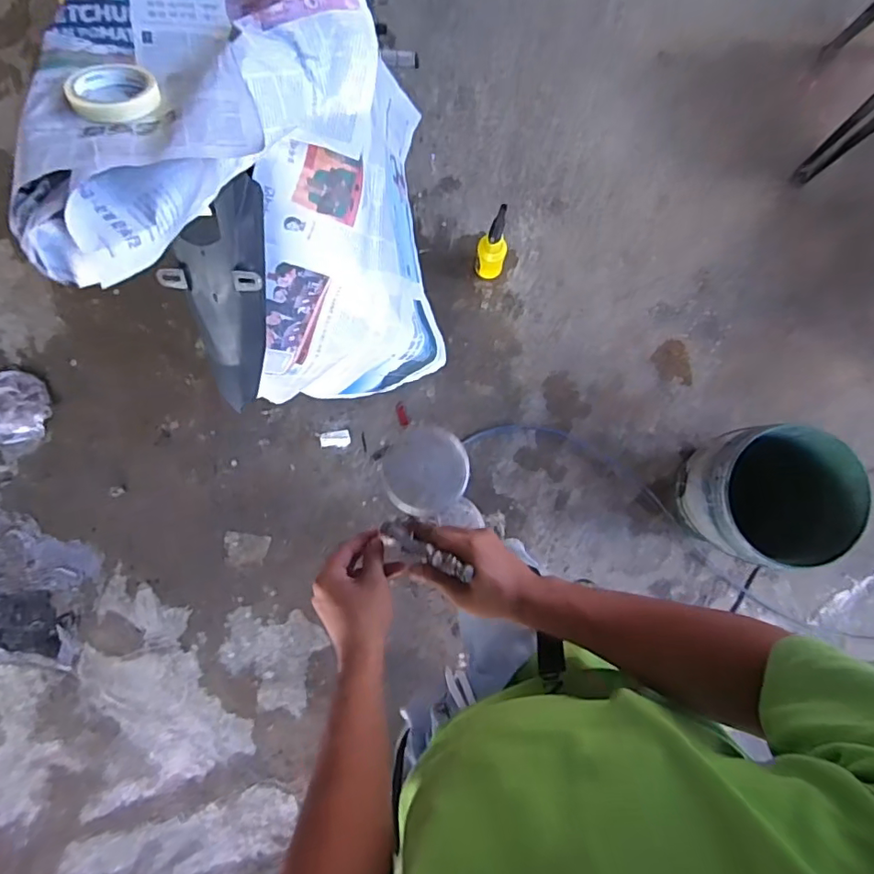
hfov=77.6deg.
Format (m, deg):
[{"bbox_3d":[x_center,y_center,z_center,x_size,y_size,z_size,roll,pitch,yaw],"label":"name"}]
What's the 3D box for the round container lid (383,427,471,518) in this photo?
[{"bbox_3d":[-0.010,0.030,0.486,0.075,0.009,0.077,0,84,1],"label":"round container lid"}]

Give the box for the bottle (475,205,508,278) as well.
[{"bbox_3d":[0.140,-0.482,1.387,0.078,0.245,0.087,9,84,2],"label":"bottle"}]

